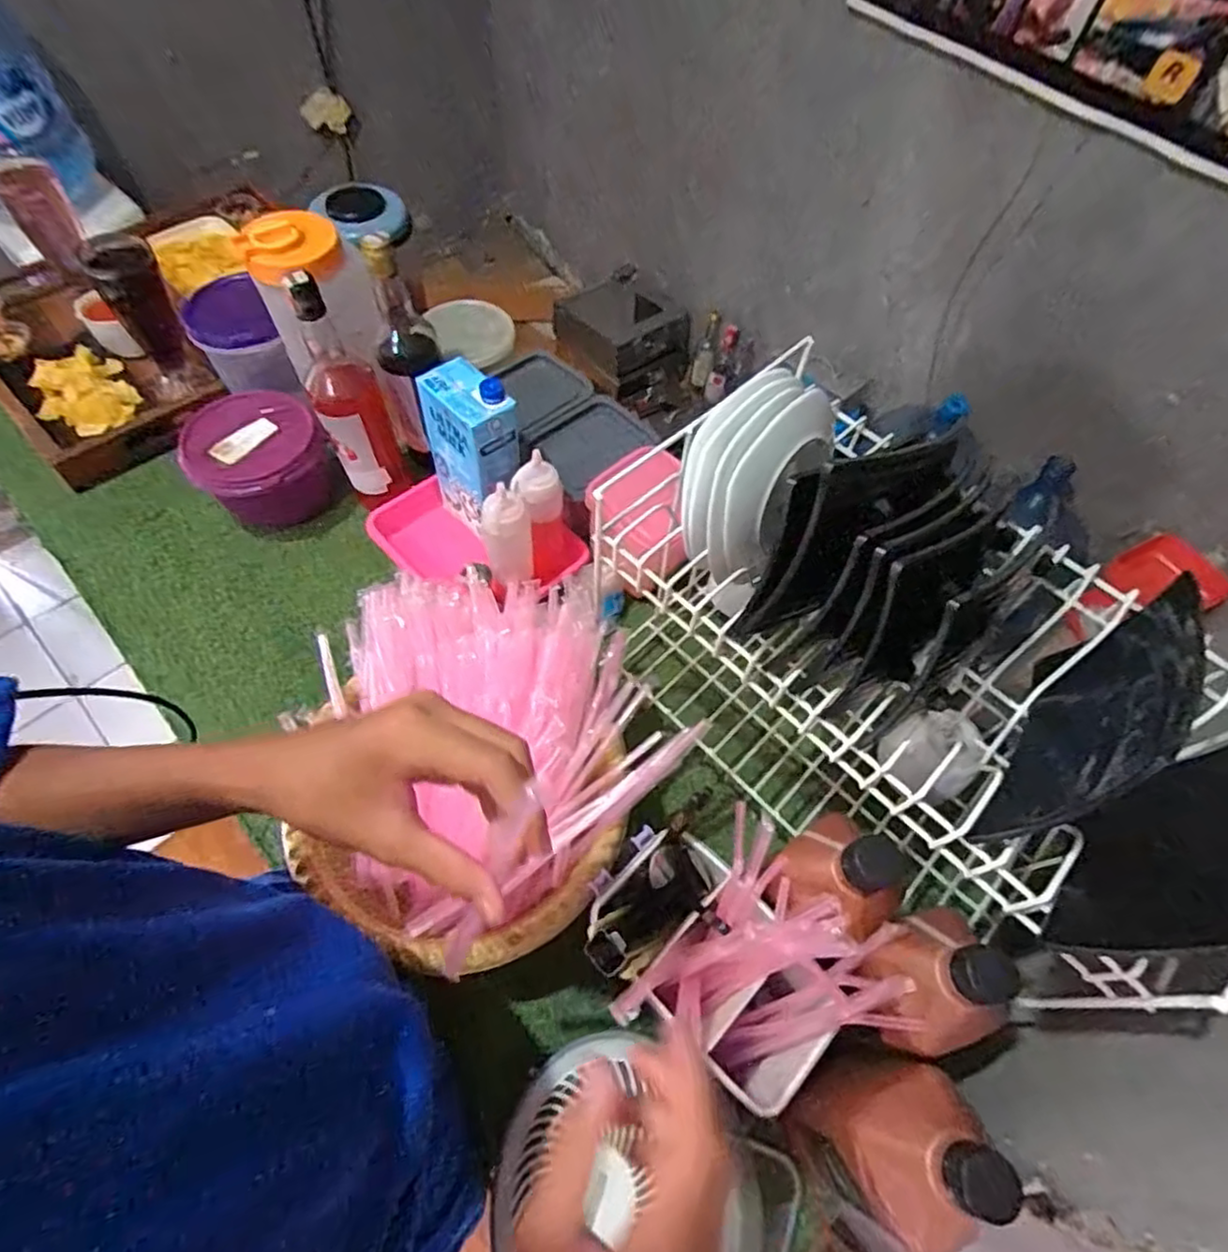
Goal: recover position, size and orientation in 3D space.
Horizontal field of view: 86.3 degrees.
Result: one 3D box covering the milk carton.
[{"bbox_3d":[-0.153,-0.189,0.730,0.065,0.188,0.106,-33,68,-20],"label":"milk carton"}]

